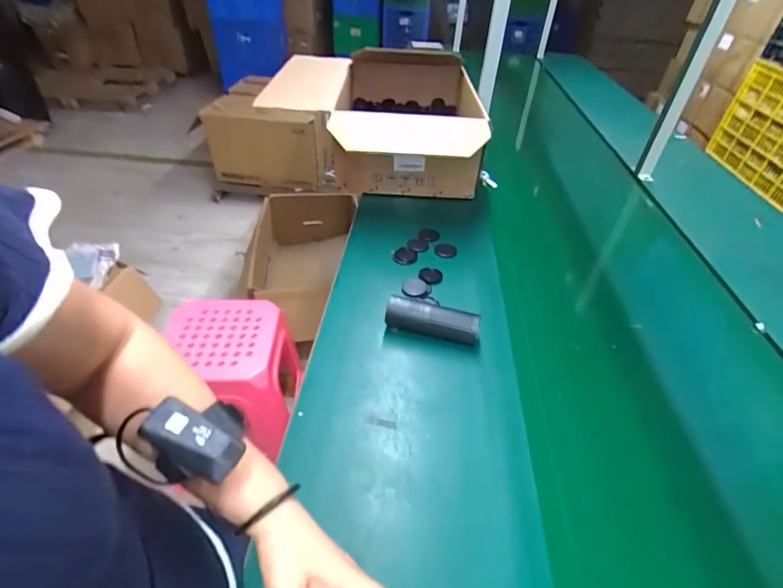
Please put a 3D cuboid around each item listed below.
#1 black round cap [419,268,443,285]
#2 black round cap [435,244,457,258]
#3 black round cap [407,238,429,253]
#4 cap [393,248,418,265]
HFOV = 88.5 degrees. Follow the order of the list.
[{"bbox_3d":[0.084,-0.036,0.858,0.050,0.013,0.056,6,42,4],"label":"black round cap"},{"bbox_3d":[0.125,-0.100,0.929,0.050,0.009,0.050,2,42,-2],"label":"black round cap"},{"bbox_3d":[0.063,-0.114,0.946,0.052,0.007,0.052,2,42,-2],"label":"black round cap"},{"bbox_3d":[0.031,-0.087,0.907,0.053,0.007,0.068,1,42,-2],"label":"cap"}]

